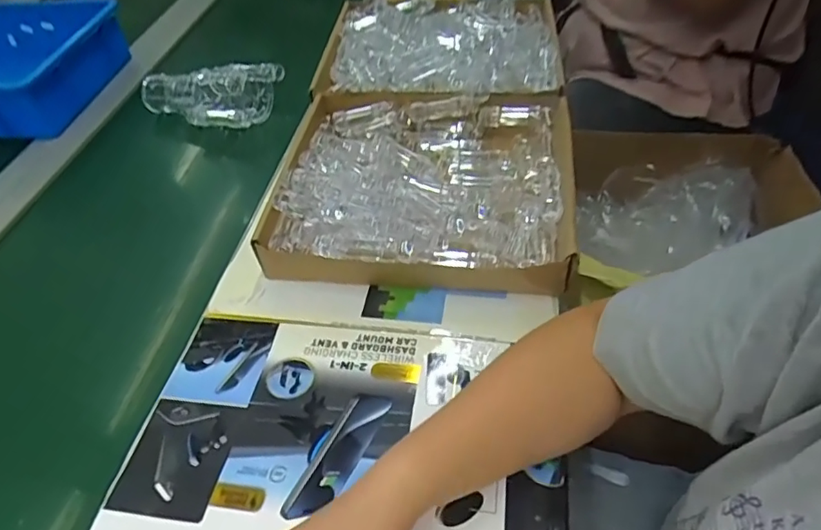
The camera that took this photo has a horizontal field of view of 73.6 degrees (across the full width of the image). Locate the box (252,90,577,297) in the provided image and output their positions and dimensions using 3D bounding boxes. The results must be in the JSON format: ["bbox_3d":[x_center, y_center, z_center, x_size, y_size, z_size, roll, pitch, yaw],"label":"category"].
[{"bbox_3d":[0.016,-0.087,0.600,0.303,0.082,0.283,4,48,8],"label":"box"}]

